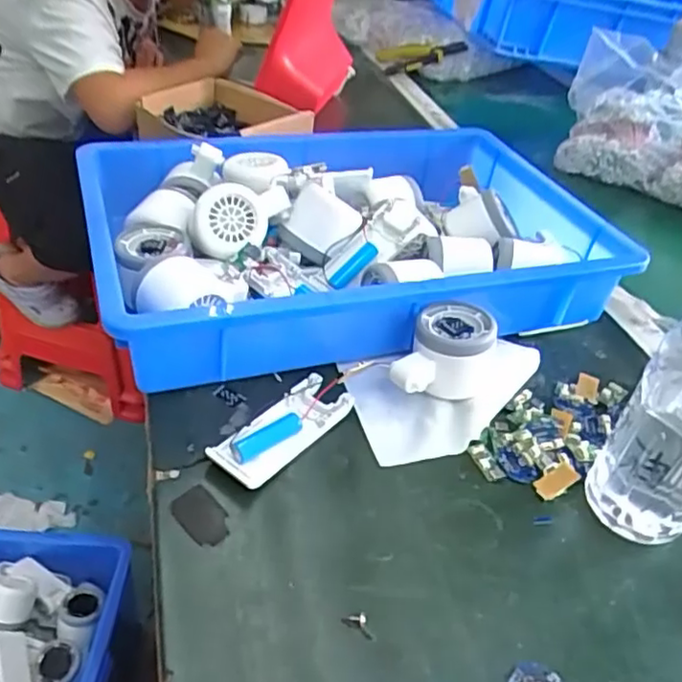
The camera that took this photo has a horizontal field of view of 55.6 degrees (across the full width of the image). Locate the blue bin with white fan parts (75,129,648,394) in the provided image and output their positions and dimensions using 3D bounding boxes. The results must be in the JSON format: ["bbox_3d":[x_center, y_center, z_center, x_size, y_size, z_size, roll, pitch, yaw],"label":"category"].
[{"bbox_3d":[0.010,-0.093,0.574,0.431,0.089,0.286,-11,42,-21],"label":"blue bin with white fan parts"}]

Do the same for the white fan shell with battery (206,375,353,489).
[{"bbox_3d":[-0.039,0.059,0.433,0.039,0.018,0.100,30,44,26],"label":"white fan shell with battery"}]

